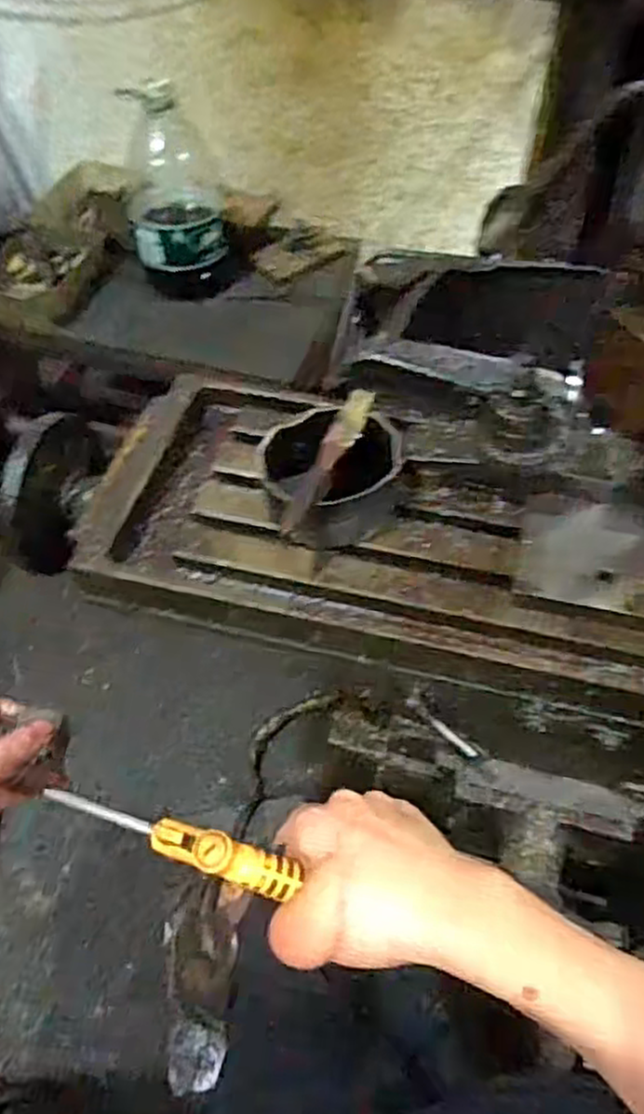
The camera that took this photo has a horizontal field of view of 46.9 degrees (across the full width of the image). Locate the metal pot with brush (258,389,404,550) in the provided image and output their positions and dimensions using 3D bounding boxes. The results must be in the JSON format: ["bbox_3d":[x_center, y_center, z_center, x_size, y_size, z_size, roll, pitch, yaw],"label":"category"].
[{"bbox_3d":[0.012,-0.068,0.593,0.114,0.061,0.126,-12,55,-7],"label":"metal pot with brush"}]

